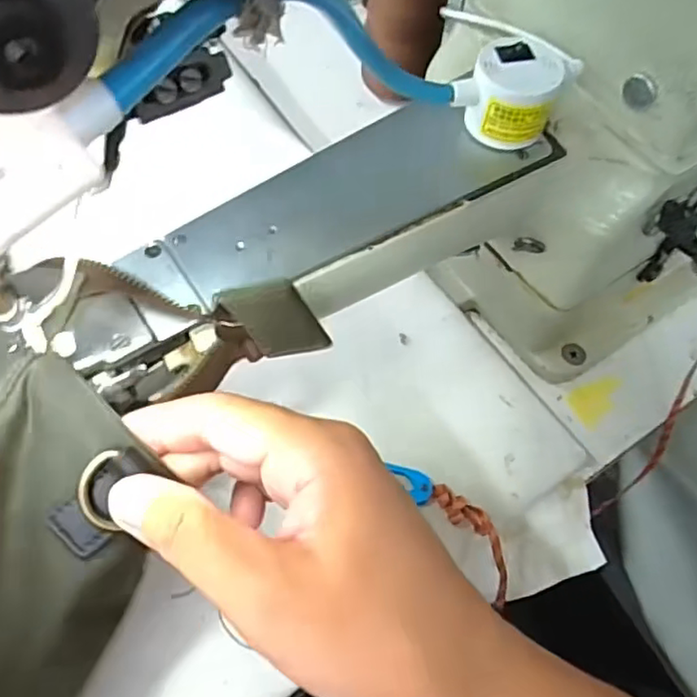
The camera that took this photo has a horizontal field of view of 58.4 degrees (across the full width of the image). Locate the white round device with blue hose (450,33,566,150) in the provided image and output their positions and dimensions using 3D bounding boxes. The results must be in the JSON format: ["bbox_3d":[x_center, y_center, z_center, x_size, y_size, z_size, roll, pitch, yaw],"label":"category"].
[{"bbox_3d":[0.068,-0.109,0.266,0.039,0.031,0.036,0,61,0],"label":"white round device with blue hose"}]

